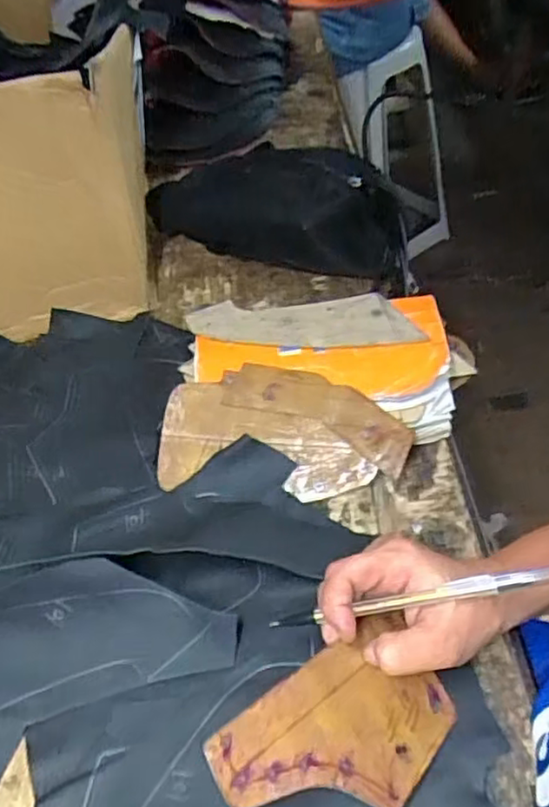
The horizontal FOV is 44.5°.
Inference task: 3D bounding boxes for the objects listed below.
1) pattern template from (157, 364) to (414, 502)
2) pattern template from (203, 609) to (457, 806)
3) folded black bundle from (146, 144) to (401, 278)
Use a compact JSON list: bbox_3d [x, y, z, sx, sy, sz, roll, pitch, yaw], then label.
[{"bbox_3d":[0.006,0.019,0.508,0.183,0.007,0.097,3,73,9],"label":"pattern template"},{"bbox_3d":[0.036,0.170,0.345,0.132,0.004,0.079,-23,70,-40],"label":"pattern template"},{"bbox_3d":[-0.005,-0.206,0.711,0.267,0.132,0.072,1,46,7],"label":"folded black bundle"}]

